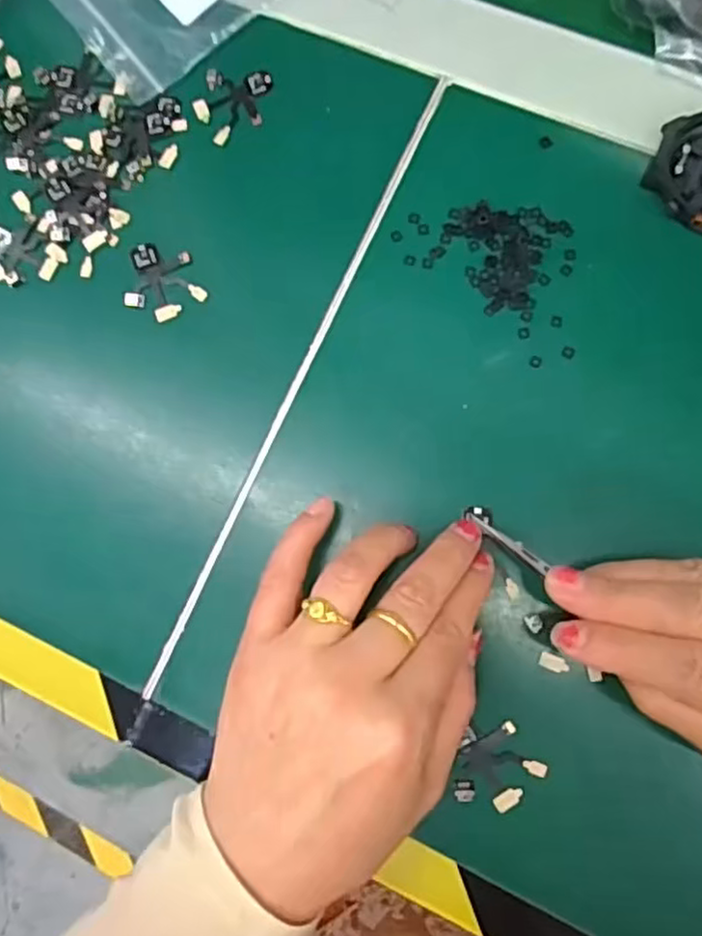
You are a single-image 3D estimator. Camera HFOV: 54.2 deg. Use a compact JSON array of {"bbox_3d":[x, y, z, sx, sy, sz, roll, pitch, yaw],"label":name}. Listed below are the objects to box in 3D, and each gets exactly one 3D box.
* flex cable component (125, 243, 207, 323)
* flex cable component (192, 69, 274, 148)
[{"bbox_3d":[-0.079,-0.078,0.288,0.036,0.004,0.030,17,84,6],"label":"flex cable component"},{"bbox_3d":[-0.053,-0.159,0.298,0.030,0.004,0.036,14,84,6],"label":"flex cable component"}]

